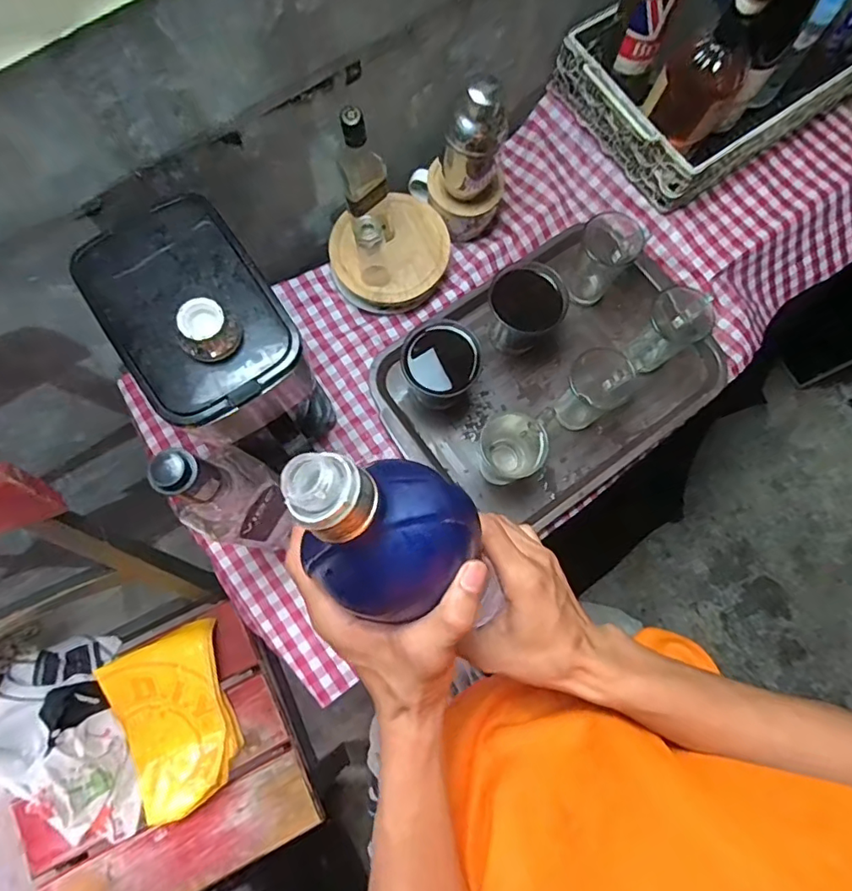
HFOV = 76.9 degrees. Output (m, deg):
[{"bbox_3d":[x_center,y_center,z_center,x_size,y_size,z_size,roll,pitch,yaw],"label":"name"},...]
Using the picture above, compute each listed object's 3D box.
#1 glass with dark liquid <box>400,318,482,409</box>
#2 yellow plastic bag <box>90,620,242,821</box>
[{"bbox_3d":[0.015,-0.099,0.655,0.088,0.098,0.083,0,76,-2],"label":"glass with dark liquid"},{"bbox_3d":[-0.373,0.415,0.806,0.167,0.050,0.247,-20,78,-6],"label":"yellow plastic bag"}]

